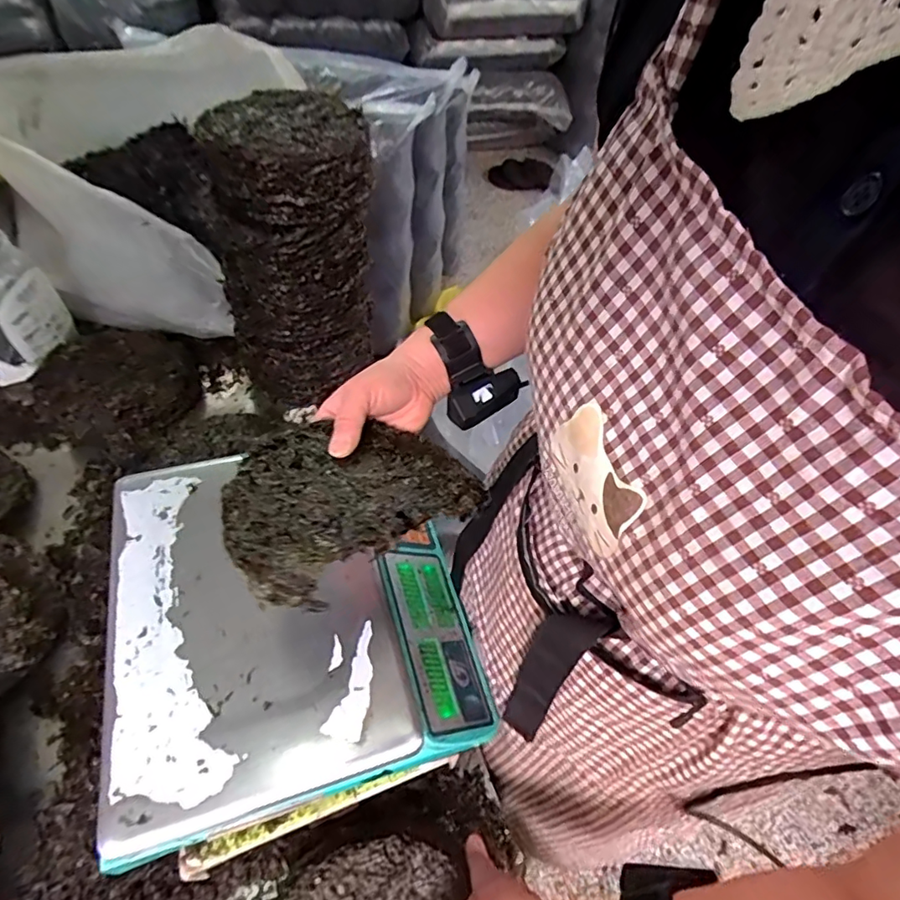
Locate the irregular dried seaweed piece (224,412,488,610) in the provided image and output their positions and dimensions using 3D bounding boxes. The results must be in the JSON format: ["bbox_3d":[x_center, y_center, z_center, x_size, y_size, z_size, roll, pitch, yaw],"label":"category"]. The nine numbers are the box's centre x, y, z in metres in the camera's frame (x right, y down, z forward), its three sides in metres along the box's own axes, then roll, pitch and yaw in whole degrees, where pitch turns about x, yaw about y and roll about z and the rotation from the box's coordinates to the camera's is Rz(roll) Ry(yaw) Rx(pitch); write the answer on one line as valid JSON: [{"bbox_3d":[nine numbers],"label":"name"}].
[{"bbox_3d":[-0.078,0.030,0.411,0.139,0.010,0.189,40,46,25],"label":"irregular dried seaweed piece"}]

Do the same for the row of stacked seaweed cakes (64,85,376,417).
[{"bbox_3d":[-0.224,-0.276,0.803,0.215,0.376,0.207,2,51,-4],"label":"row of stacked seaweed cakes"}]

